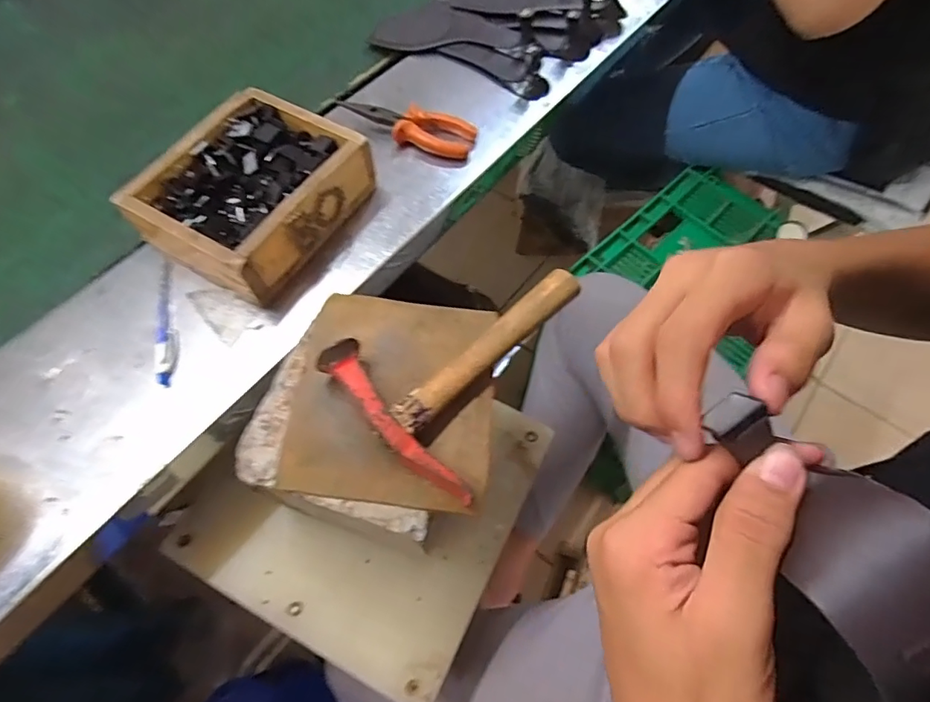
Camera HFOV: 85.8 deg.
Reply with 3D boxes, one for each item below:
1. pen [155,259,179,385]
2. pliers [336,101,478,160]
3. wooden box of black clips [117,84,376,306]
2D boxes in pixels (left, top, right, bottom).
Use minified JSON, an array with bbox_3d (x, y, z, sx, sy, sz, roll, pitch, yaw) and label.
[{"bbox_3d":[-0.266,-0.030,0.445,0.015,0.008,0.130,-13,63,-6],"label":"pen"},{"bbox_3d":[-0.064,-0.249,0.552,0.148,0.028,0.046,17,64,9],"label":"pliers"},{"bbox_3d":[-0.198,-0.149,0.483,0.153,0.074,0.176,30,67,15],"label":"wooden box of black clips"}]

